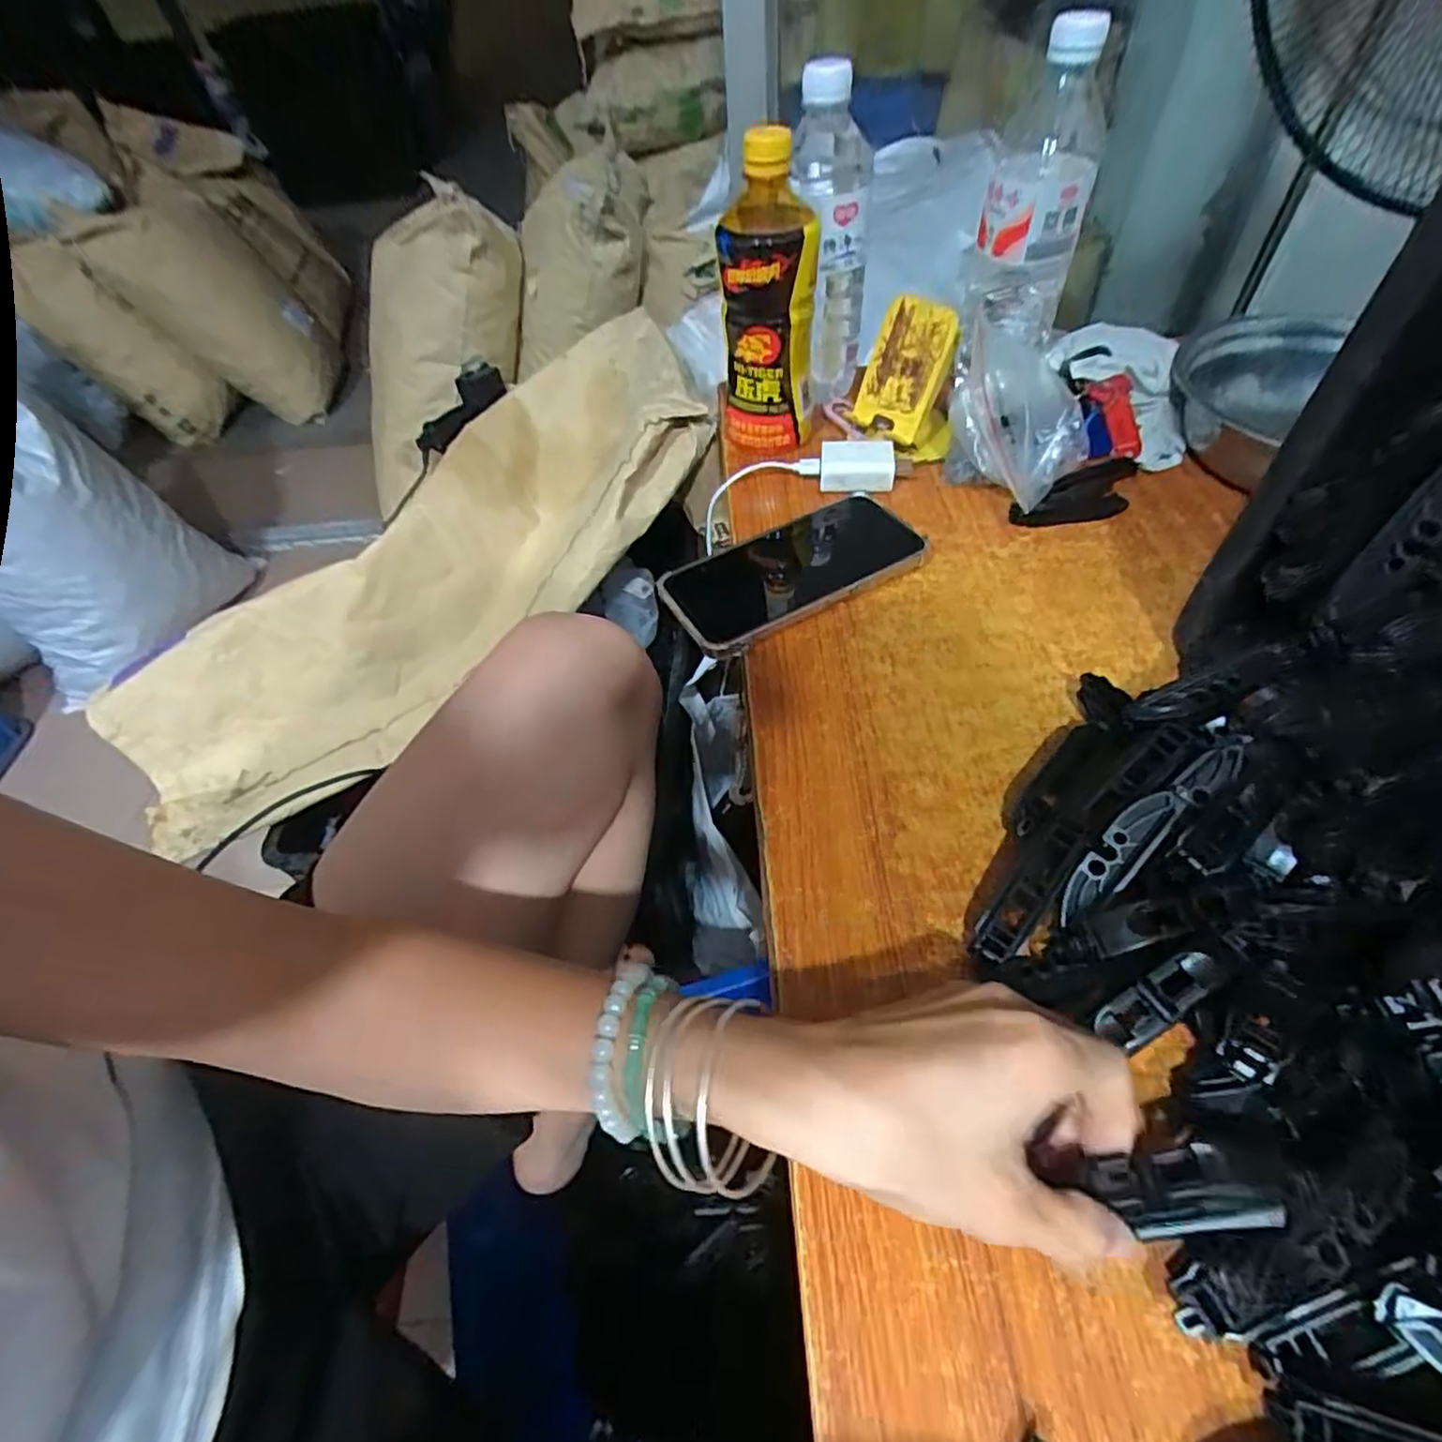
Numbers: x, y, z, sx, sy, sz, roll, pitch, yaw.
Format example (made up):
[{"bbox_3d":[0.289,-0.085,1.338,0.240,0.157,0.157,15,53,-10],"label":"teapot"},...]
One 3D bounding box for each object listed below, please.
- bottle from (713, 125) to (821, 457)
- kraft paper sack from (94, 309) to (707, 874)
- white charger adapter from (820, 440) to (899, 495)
[{"bbox_3d":[0.035,-0.295,0.491,0.064,0.205,0.069,1,51,7],"label":"bottle"},{"bbox_3d":[-0.299,-0.172,0.739,0.648,0.150,0.255,-37,54,1],"label":"kraft paper sack"},{"bbox_3d":[0.101,-0.191,0.505,0.053,0.023,0.044,3,51,8],"label":"white charger adapter"}]

